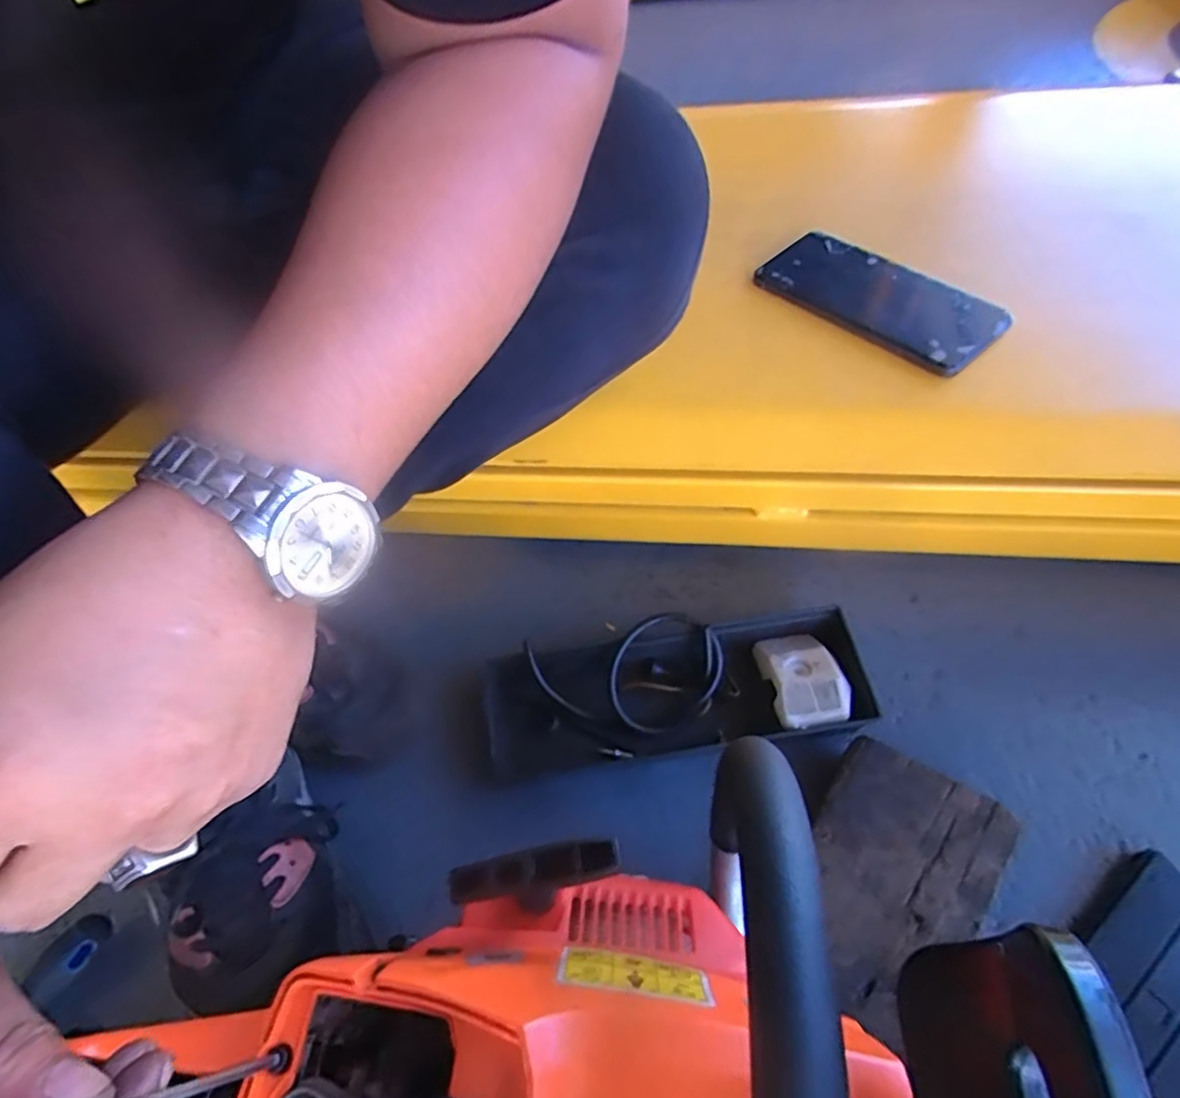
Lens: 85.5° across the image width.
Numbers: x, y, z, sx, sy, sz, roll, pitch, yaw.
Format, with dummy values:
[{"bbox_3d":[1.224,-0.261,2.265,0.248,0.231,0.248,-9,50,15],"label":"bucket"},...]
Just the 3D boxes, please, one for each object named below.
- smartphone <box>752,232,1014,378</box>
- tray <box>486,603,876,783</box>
[{"bbox_3d":[0.204,-0.182,0.458,0.071,0.010,0.166,-39,59,-14],"label":"smartphone"},{"bbox_3d":[0.063,0.111,0.496,0.284,0.040,0.104,-8,59,-1],"label":"tray"}]

